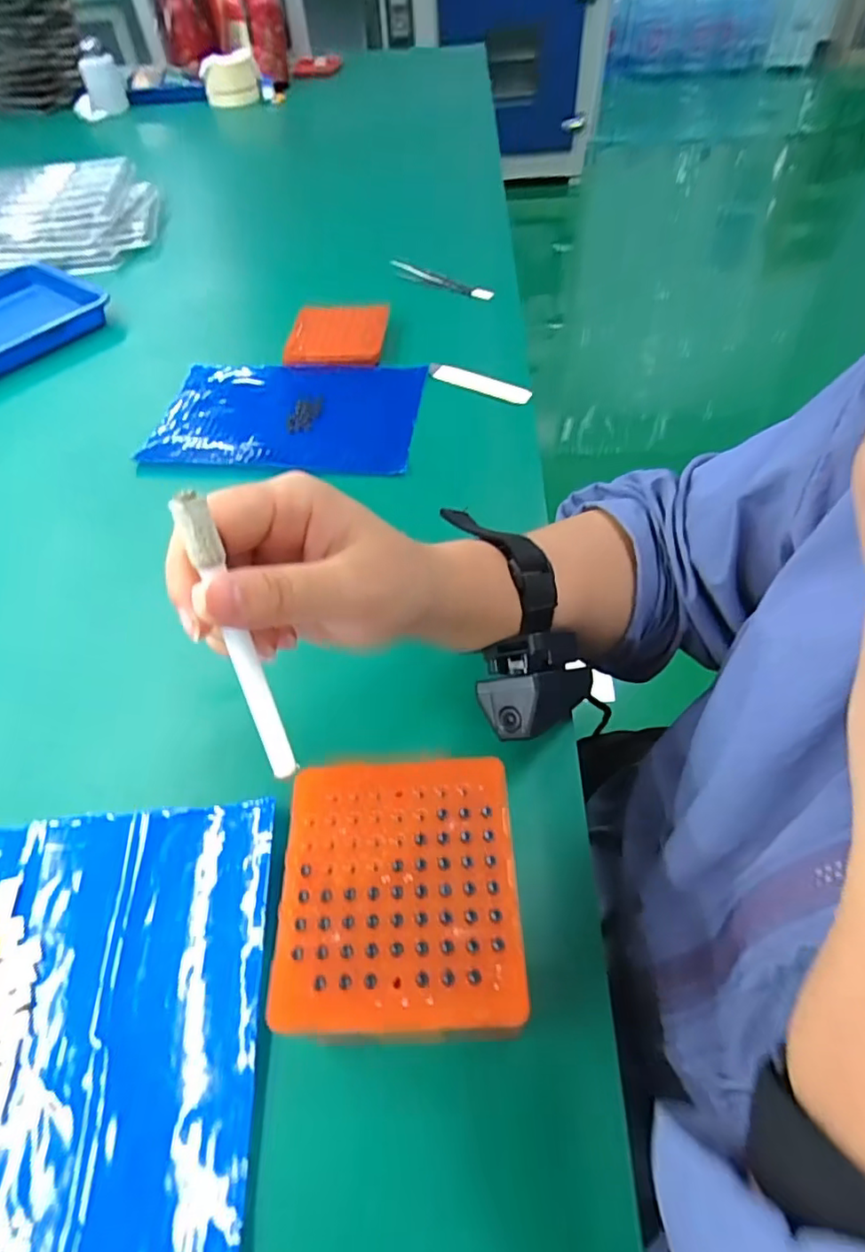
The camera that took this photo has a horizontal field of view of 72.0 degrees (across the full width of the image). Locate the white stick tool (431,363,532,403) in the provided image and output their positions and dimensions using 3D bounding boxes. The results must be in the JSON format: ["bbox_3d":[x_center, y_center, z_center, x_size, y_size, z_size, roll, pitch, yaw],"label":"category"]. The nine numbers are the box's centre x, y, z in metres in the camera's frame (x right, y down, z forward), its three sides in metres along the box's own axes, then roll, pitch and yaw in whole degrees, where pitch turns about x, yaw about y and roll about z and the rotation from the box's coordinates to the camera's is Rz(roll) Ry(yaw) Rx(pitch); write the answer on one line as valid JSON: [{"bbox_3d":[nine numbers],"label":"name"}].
[{"bbox_3d":[0.041,-0.216,0.526,0.099,0.014,0.014,29,60,22],"label":"white stick tool"}]

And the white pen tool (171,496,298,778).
[{"bbox_3d":[-0.064,0.007,0.196,0.009,0.103,0.007,-14,28,-7],"label":"white pen tool"}]

